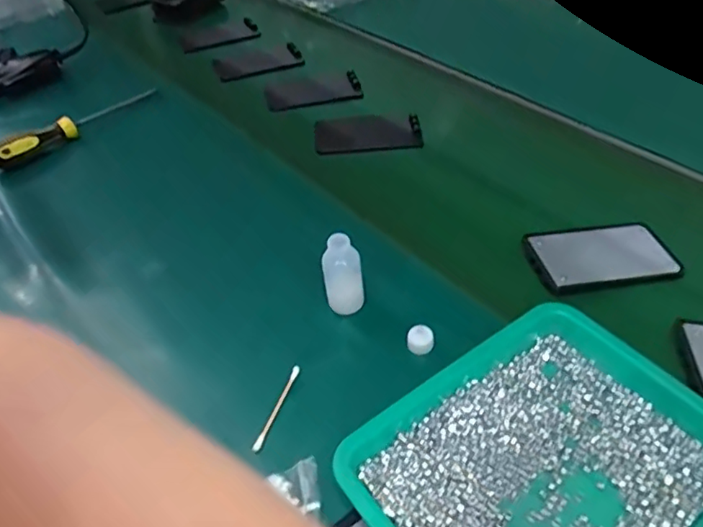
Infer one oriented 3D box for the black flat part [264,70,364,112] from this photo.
[{"bbox_3d":[-0.050,-0.230,0.765,0.127,0.007,0.052,-14,65,-11],"label":"black flat part"}]

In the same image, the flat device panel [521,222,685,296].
[{"bbox_3d":[0.222,-0.008,0.506,0.124,0.013,0.073,-9,44,-6],"label":"flat device panel"}]

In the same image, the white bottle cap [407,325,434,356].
[{"bbox_3d":[0.054,0.060,0.442,0.020,0.017,0.016,0,44,3],"label":"white bottle cap"}]

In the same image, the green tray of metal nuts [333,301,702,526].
[{"bbox_3d":[0.126,0.129,0.360,0.221,0.029,0.178,-32,50,-23],"label":"green tray of metal nuts"}]

